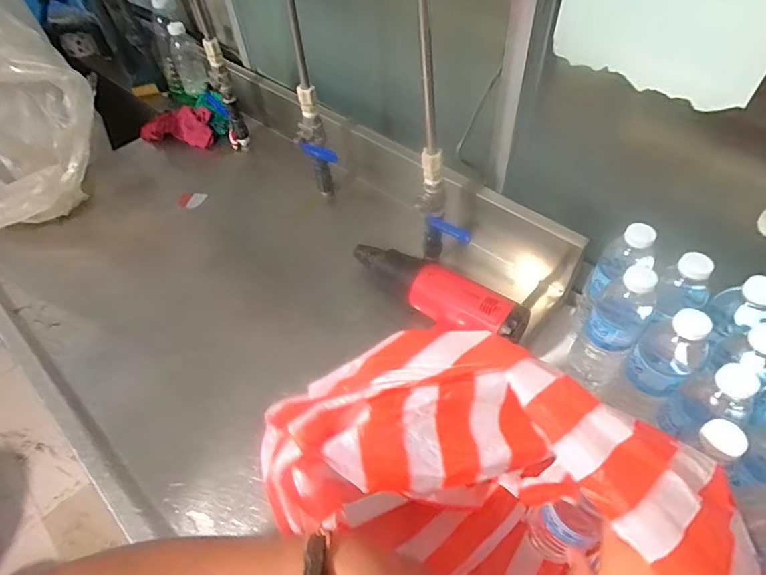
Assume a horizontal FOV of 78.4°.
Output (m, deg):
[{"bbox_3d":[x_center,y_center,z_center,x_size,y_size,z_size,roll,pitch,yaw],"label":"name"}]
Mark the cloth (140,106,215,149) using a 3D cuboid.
[{"bbox_3d":[-0.441,-0.347,1.009,0.166,0.050,0.072,10,53,11],"label":"cloth"}]

